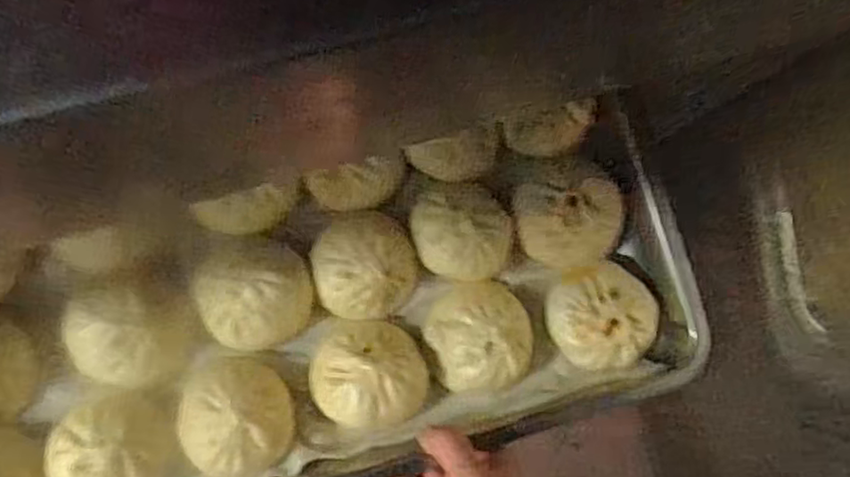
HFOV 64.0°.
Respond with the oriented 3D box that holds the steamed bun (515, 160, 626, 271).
[{"bbox_3d":[0.115,-0.019,0.530,0.079,0.038,0.081,1,85,-7],"label":"steamed bun"}]

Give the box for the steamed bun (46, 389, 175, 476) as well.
[{"bbox_3d":[-0.212,0.144,0.462,0.073,0.036,0.076,1,85,-7],"label":"steamed bun"}]

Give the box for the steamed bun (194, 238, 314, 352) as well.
[{"bbox_3d":[-0.125,0.041,0.495,0.084,0.042,0.079,1,85,-7],"label":"steamed bun"}]

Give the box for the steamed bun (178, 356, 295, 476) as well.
[{"bbox_3d":[-0.133,0.126,0.485,0.077,0.052,0.084,1,85,-7],"label":"steamed bun"}]

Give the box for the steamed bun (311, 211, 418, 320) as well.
[{"bbox_3d":[-0.044,0.020,0.511,0.075,0.041,0.079,1,85,-7],"label":"steamed bun"}]

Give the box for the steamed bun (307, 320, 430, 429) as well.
[{"bbox_3d":[-0.040,0.099,0.506,0.087,0.052,0.075,3,84,-7],"label":"steamed bun"}]

